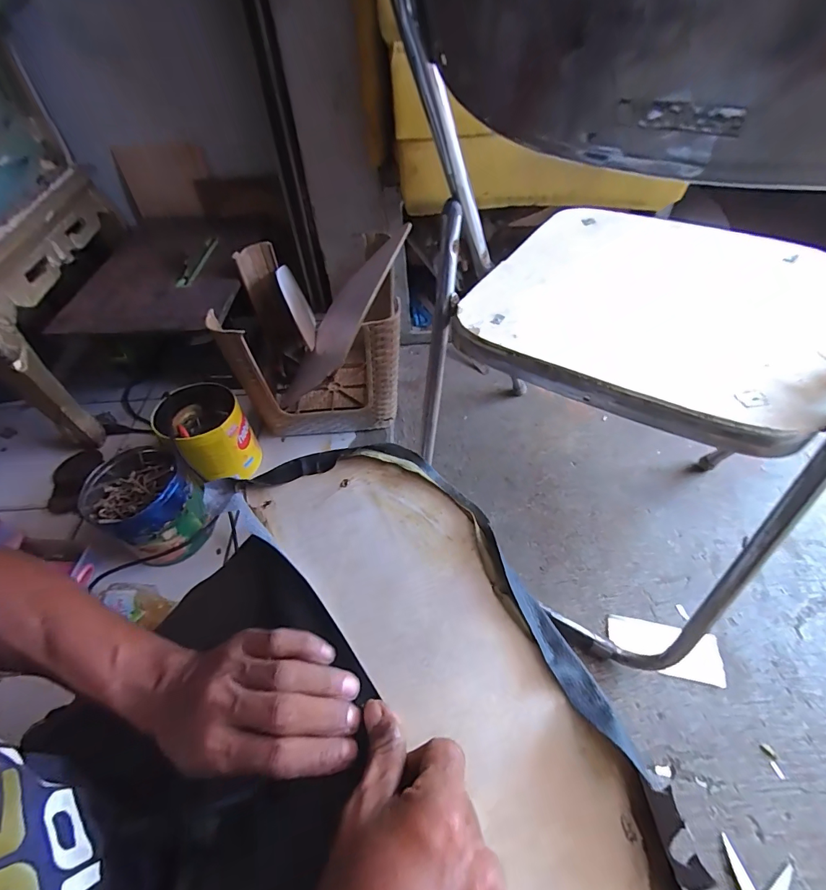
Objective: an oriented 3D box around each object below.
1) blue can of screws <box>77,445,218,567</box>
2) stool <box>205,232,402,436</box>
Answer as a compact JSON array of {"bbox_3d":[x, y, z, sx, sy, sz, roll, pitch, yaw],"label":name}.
[{"bbox_3d":[-0.450,0.103,0.726,0.158,0.128,0.152,30,59,25],"label":"blue can of screws"},{"bbox_3d":[-0.224,-0.242,0.948,0.369,0.302,0.409,-8,49,-3],"label":"stool"}]

